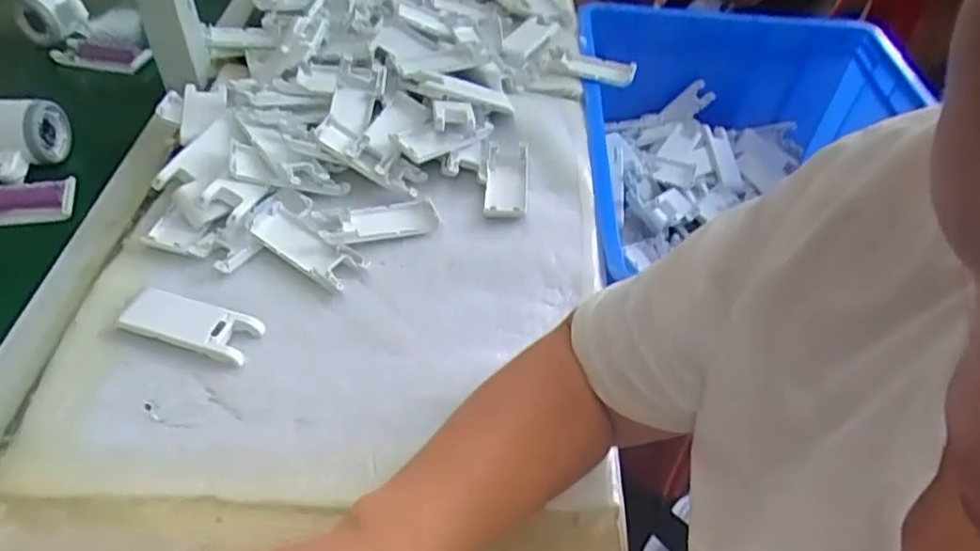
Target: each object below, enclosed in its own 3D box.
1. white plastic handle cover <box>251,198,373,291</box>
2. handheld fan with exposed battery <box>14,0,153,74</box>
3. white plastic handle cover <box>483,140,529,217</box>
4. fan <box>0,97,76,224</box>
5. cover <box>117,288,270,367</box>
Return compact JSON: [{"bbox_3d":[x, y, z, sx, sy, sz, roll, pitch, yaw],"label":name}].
[{"bbox_3d":[-0.153,-0.027,0.558,0.106,0.015,0.041,29,51,23],"label":"white plastic handle cover"},{"bbox_3d":[-0.457,-0.278,0.761,0.170,0.064,0.060,25,50,20],"label":"handheld fan with exposed battery"},{"bbox_3d":[0.016,-0.091,0.629,0.038,0.009,0.100,3,46,0],"label":"white plastic handle cover"},{"bbox_3d":[-0.429,-0.103,0.592,0.100,0.052,0.114,-12,48,-15],"label":"fan"},{"bbox_3d":[-0.218,0.033,0.494,0.091,0.019,0.039,13,47,9],"label":"cover"}]

